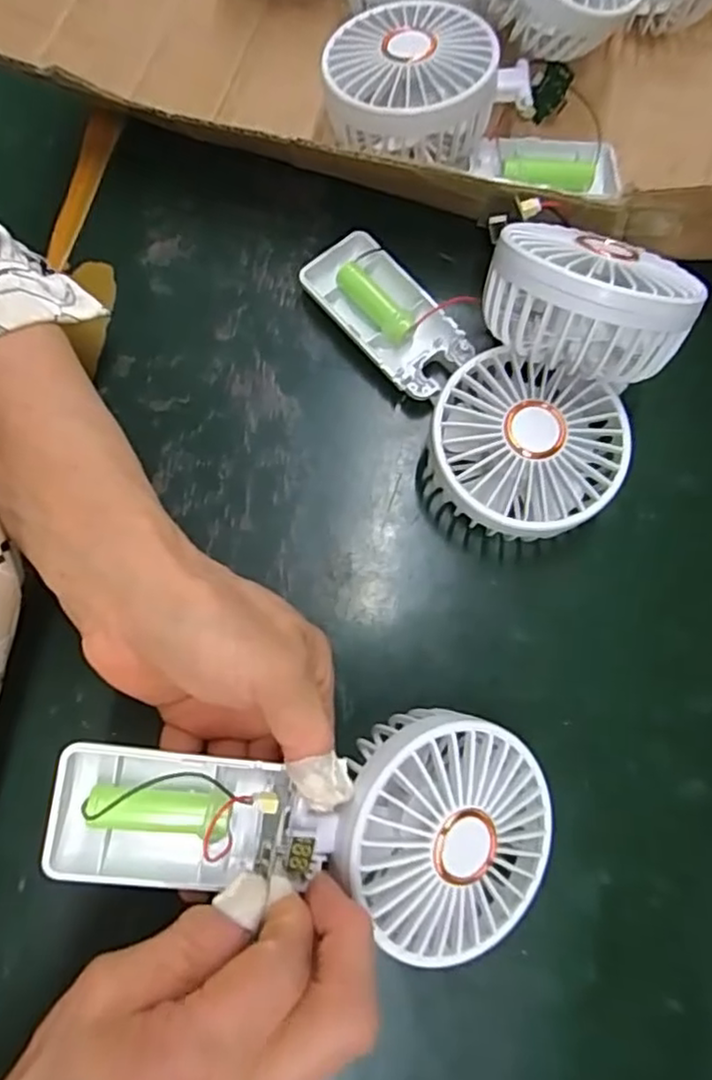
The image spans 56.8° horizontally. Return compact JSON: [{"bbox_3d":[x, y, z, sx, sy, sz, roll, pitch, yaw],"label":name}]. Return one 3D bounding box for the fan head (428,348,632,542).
[{"bbox_3d":[0.075,-0.039,0.306,0.082,0.045,0.082,0,77,-1],"label":"fan head"}]

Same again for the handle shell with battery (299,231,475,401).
[{"bbox_3d":[0.015,-0.114,0.338,0.045,0.015,0.092,-42,81,-10],"label":"handle shell with battery"}]

